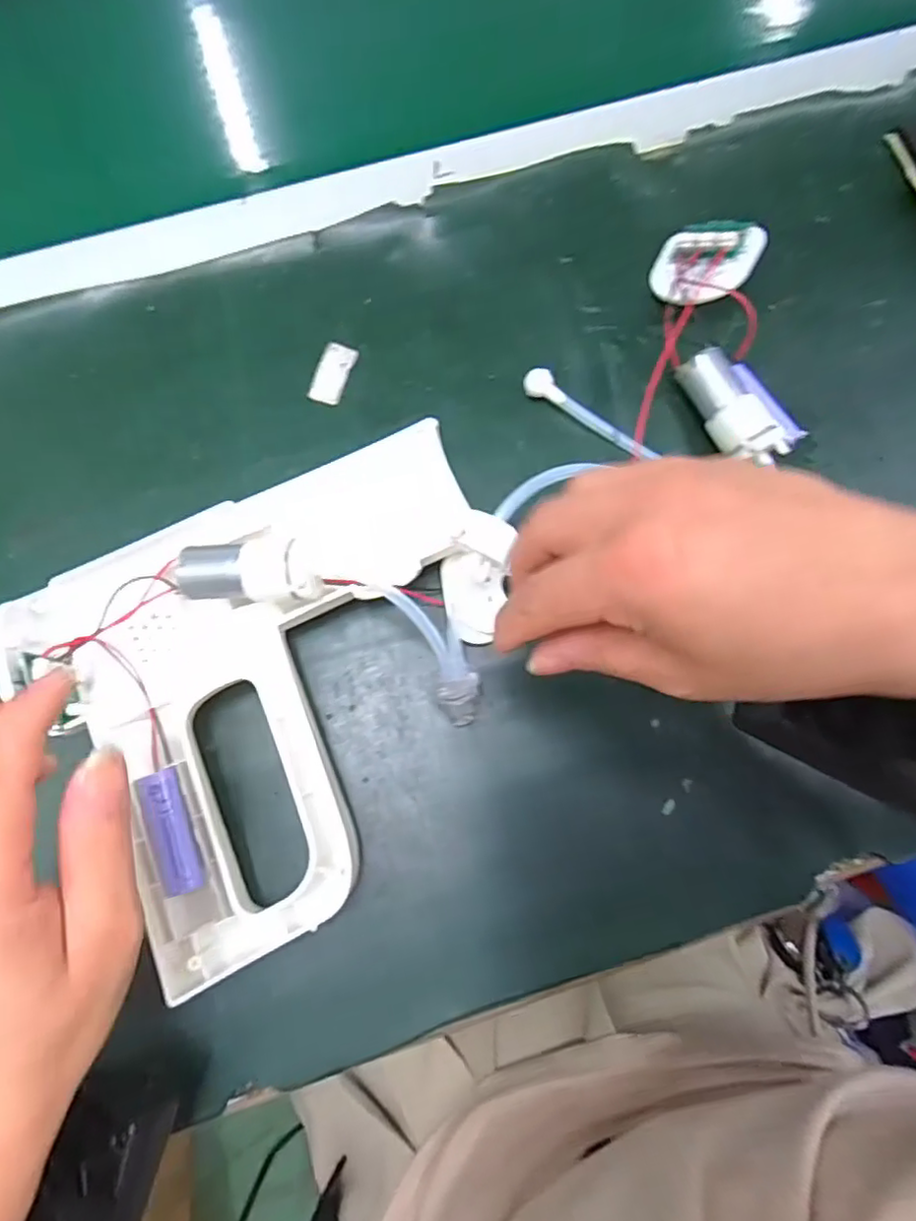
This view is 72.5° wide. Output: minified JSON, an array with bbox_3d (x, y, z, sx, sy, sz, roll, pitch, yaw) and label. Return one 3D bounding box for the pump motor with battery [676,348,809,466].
[{"bbox_3d":[0.145,-0.104,0.321,0.041,0.025,0.062,-22,79,-5],"label":"pump motor with battery"}]

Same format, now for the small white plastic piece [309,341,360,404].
[{"bbox_3d":[-0.067,-0.127,0.334,0.017,0.004,0.035,17,79,4],"label":"small white plastic piece"}]

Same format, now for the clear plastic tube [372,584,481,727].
[{"bbox_3d":[-0.007,0.019,0.278,0.022,0.012,0.076,-29,107,-6],"label":"clear plastic tube"}]

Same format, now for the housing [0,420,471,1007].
[{"bbox_3d":[-0.066,0.032,0.273,0.197,0.049,0.182,-25,79,-5],"label":"housing"}]

